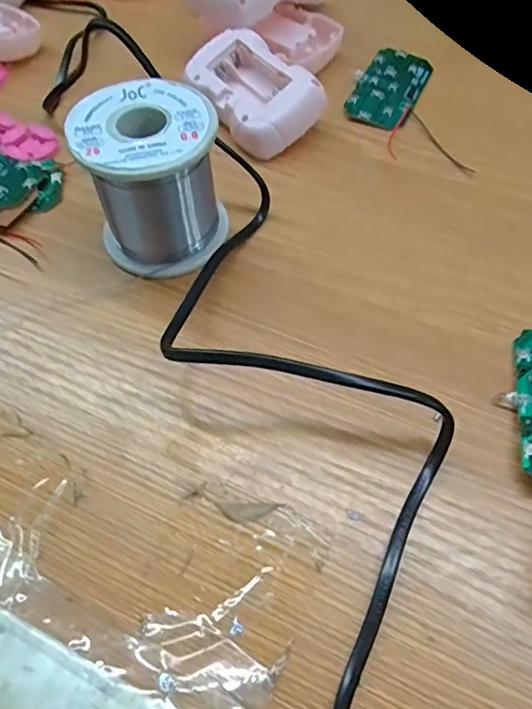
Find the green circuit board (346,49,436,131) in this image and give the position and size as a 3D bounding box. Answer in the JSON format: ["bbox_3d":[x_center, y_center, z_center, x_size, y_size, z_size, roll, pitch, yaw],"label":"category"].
[{"bbox_3d":[0.075,-0.164,0.344,0.038,0.005,0.072,21,62,14],"label":"green circuit board"}]

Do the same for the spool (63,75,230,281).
[{"bbox_3d":[-0.051,-0.080,0.260,0.059,0.063,0.059,-16,60,-8],"label":"spool"}]

